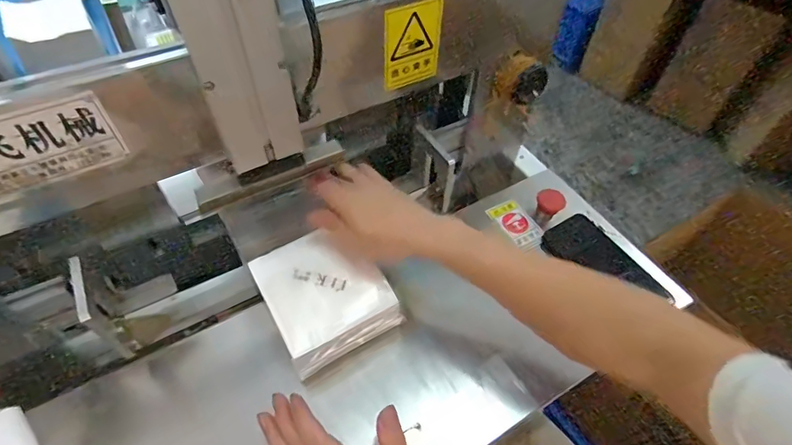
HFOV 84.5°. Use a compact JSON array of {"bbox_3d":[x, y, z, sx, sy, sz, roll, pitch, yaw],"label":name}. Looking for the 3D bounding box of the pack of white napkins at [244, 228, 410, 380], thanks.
[{"bbox_3d":[-0.073,0.073,0.451,0.114,0.049,0.119,-29,59,-21],"label":"pack of white napkins"}]

